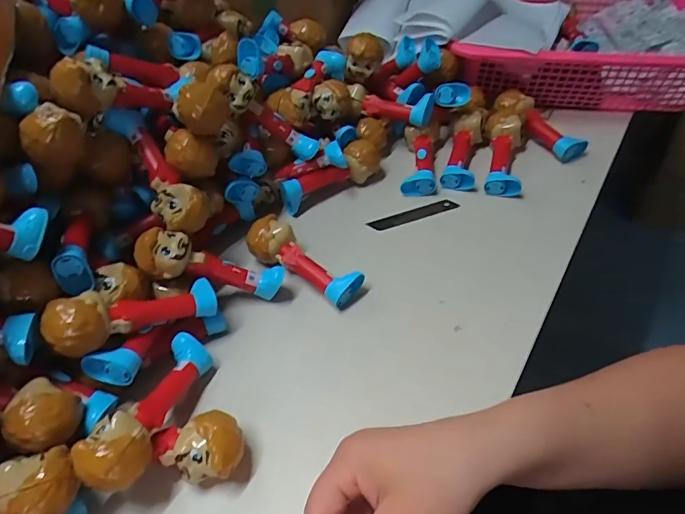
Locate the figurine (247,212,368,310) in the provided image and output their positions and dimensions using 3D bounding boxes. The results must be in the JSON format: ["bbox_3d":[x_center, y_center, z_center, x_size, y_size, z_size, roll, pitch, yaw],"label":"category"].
[{"bbox_3d":[-0.040,0.003,0.453,0.124,0.033,0.034,33,57,17],"label":"figurine"}]

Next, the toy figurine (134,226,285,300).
[{"bbox_3d":[-0.115,0.008,0.416,0.126,0.029,0.032,19,41,-24],"label":"toy figurine"}]

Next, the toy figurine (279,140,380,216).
[{"bbox_3d":[-0.011,-0.094,0.537,0.126,0.039,0.036,-26,49,-17],"label":"toy figurine"}]

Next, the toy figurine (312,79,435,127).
[{"bbox_3d":[0.036,-0.183,0.558,0.140,0.048,0.054,7,47,-4],"label":"toy figurine"}]

